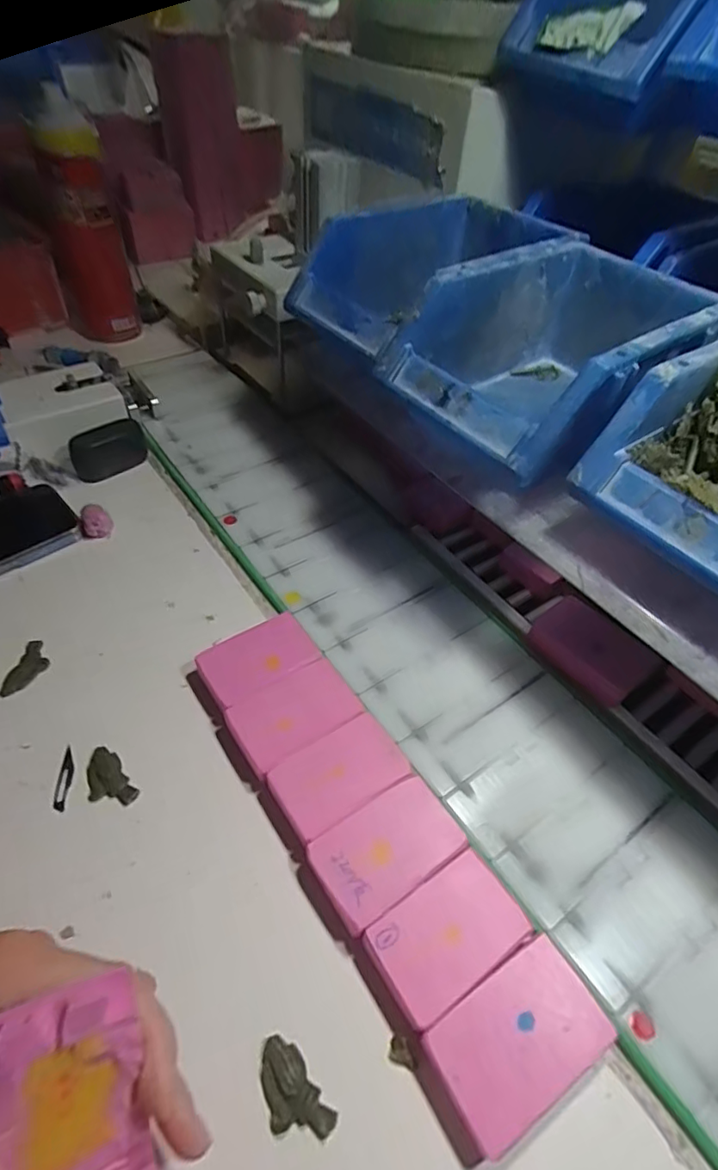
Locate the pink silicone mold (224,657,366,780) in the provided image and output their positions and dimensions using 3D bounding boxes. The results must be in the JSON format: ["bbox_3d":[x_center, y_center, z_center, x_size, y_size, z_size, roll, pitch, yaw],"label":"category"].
[{"bbox_3d":[-0.036,0.076,0.326,0.070,0.014,0.044,-27,56,-23],"label":"pink silicone mold"}]

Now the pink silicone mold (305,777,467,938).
[{"bbox_3d":[0.014,0.132,0.280,0.070,0.013,0.044,-26,56,-23],"label":"pink silicone mold"}]

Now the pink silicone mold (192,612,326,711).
[{"bbox_3d":[-0.062,0.049,0.350,0.067,0.019,0.043,-27,56,-24],"label":"pink silicone mold"}]

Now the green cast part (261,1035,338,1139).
[{"bbox_3d":[-0.028,0.205,0.226,0.021,0.004,0.038,-33,58,-27],"label":"green cast part"}]

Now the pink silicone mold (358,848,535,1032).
[{"bbox_3d":[0.039,0.161,0.259,0.068,0.015,0.042,-26,55,-23],"label":"pink silicone mold"}]

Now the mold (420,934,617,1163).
[{"bbox_3d":[0.066,0.190,0.236,0.069,0.018,0.044,-25,55,-22],"label":"mold"}]

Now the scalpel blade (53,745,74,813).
[{"bbox_3d":[-0.160,0.105,0.306,0.007,0.004,0.037,-3,50,-6],"label":"scalpel blade"}]

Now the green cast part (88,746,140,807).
[{"bbox_3d":[-0.137,0.106,0.305,0.021,0.004,0.037,-32,58,-27],"label":"green cast part"}]

